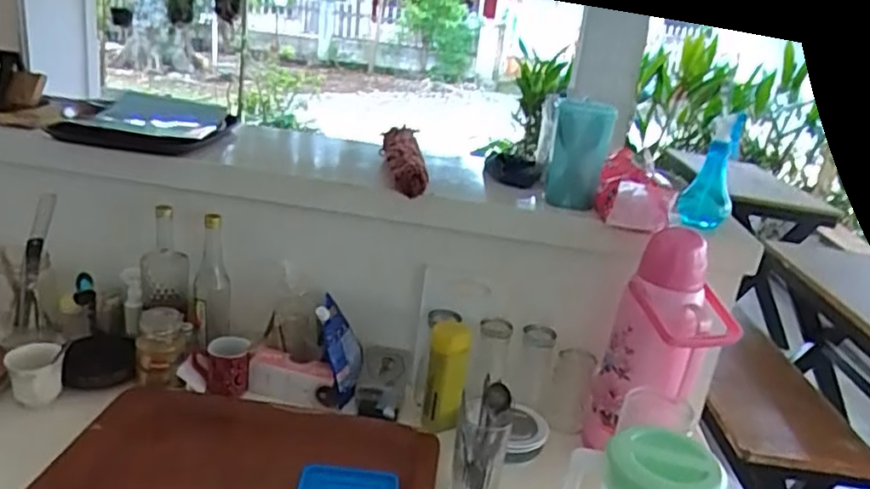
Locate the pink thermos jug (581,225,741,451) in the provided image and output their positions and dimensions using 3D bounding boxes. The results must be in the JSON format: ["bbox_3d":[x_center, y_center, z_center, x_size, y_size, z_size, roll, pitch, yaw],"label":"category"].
[{"bbox_3d":[0.345,0.165,1.004,0.132,0.351,0.144,-3,22,-25],"label":"pink thermos jug"}]

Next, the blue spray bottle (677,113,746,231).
[{"bbox_3d":[0.445,-0.117,1.051,0.075,0.175,0.062,15,22,20],"label":"blue spray bottle"}]

